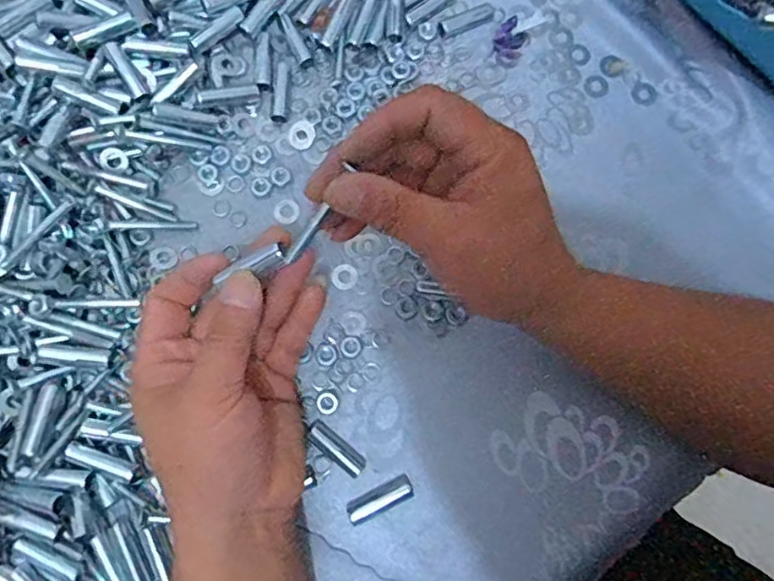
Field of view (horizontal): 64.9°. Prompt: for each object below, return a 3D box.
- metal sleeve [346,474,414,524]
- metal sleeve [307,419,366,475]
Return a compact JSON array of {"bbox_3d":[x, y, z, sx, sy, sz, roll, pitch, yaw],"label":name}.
[{"bbox_3d":[-0.004,0.121,0.351,0.039,0.009,0.013,-25,80,-6],"label":"metal sleeve"},{"bbox_3d":[-0.030,0.092,0.357,0.040,0.010,0.012,41,80,7],"label":"metal sleeve"}]

